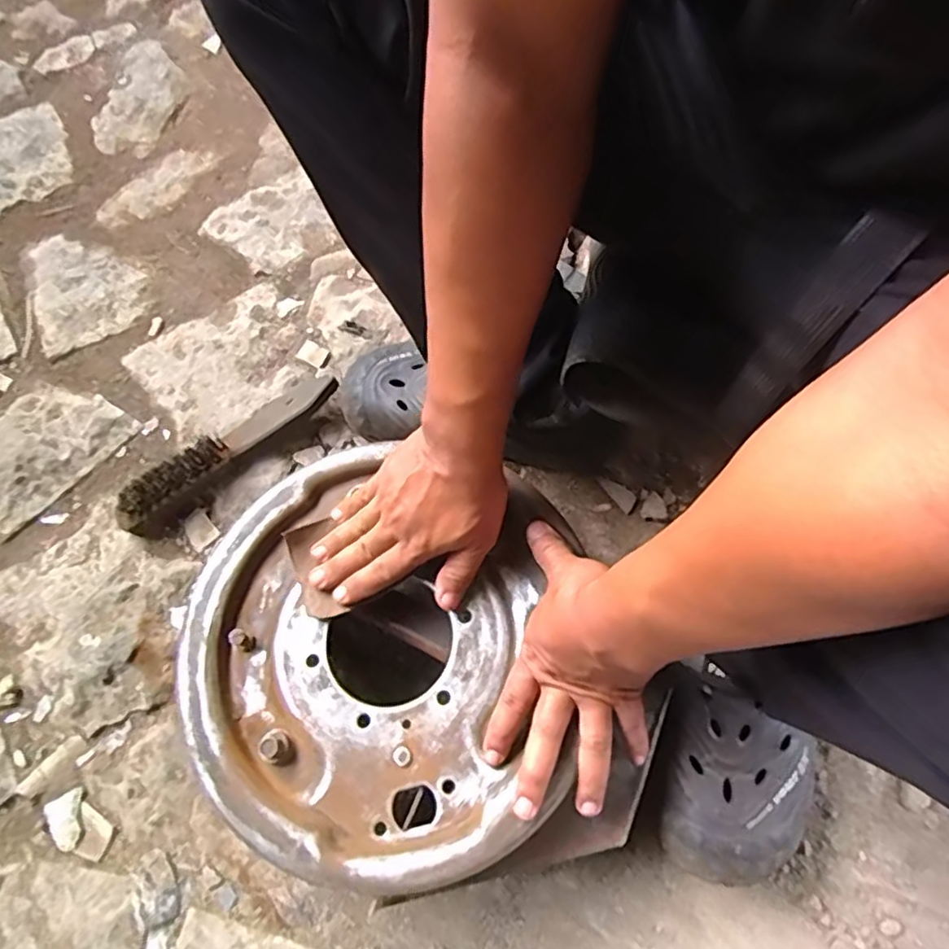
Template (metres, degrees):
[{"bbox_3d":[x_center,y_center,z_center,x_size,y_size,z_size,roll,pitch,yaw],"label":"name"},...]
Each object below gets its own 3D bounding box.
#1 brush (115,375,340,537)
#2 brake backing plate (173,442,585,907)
[{"bbox_3d":[-0.232,-0.024,0.601,0.229,0.048,0.028,-36,70,-11],"label":"brush"},{"bbox_3d":[-0.070,0.122,0.442,0.276,0.035,0.279,-1,65,1],"label":"brake backing plate"}]

